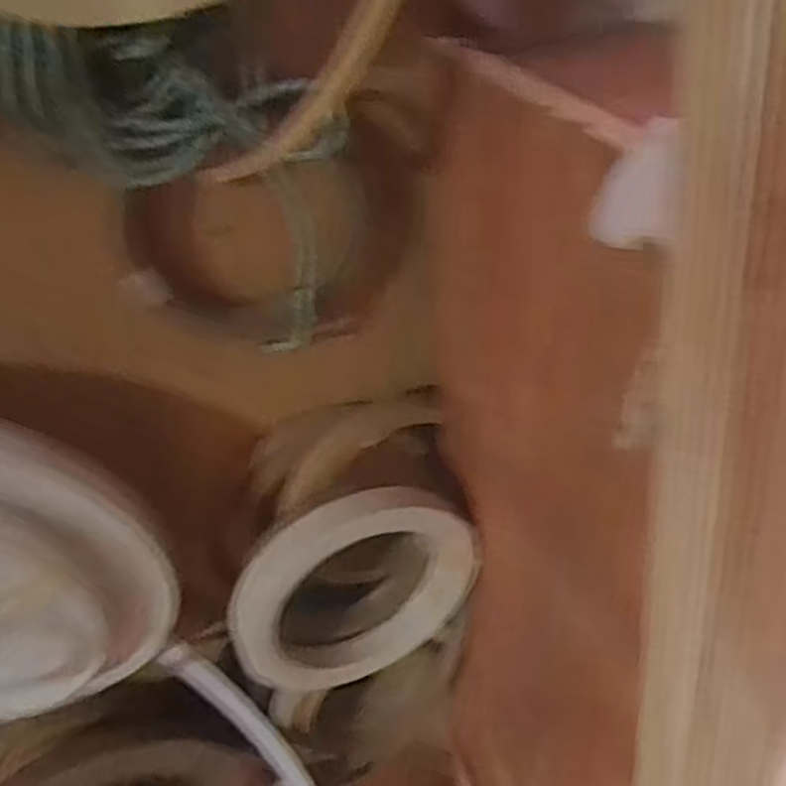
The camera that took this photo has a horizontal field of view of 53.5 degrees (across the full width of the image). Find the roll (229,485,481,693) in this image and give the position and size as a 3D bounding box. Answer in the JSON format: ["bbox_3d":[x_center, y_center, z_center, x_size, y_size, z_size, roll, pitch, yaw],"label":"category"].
[{"bbox_3d":[-0.027,0.147,0.597,0.192,0.215,0.033,-20,45,-15],"label":"roll"}]

